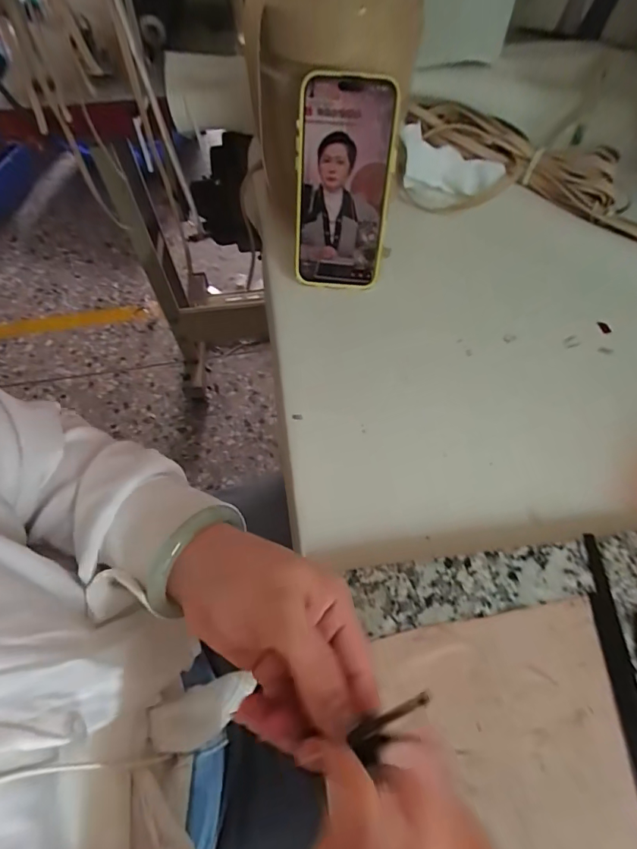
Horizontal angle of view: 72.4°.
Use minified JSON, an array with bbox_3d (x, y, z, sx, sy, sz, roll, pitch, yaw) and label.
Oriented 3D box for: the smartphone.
[{"bbox_3d":[0.020,-0.196,0.372,0.077,0.161,0.019,6,36,4],"label":"smartphone"}]

